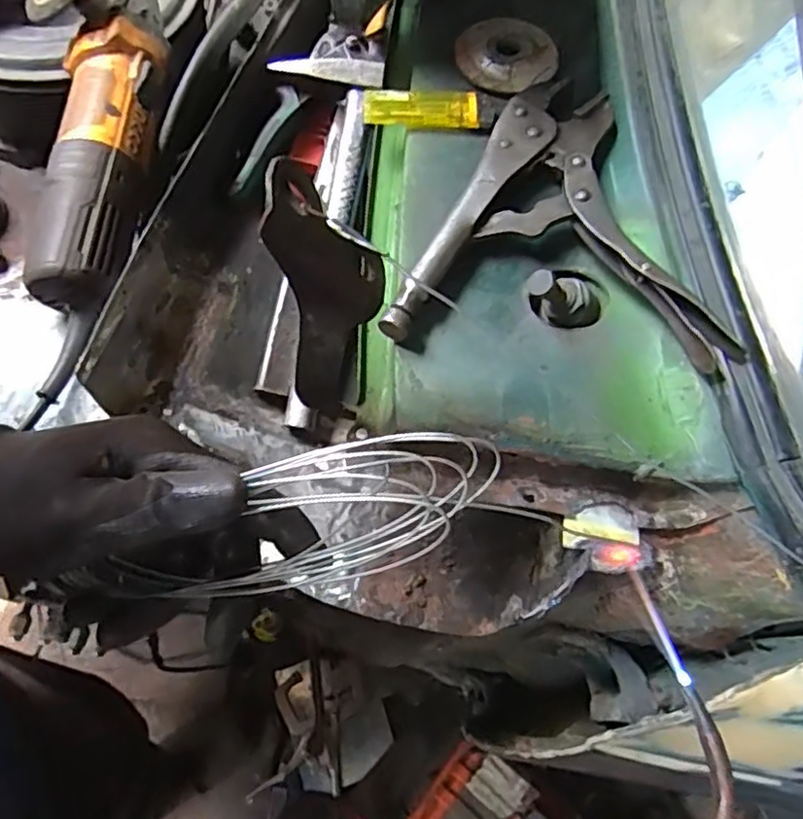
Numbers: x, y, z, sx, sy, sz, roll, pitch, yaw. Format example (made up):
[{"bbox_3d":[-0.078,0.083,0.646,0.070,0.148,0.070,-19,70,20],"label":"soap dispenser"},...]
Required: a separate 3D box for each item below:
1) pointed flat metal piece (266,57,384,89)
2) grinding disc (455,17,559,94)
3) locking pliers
[{"bbox_3d":[-0.055,-0.252,0.487,0.083,0.010,0.018,3,63,-1],"label":"pointed flat metal piece"},{"bbox_3d":[0.069,-0.232,0.426,0.064,0.010,0.061,1,63,-2],"label":"grinding disc"},{"bbox_3d":[0.085,-0.114,0.366,0.168,0.024,0.191,5,63,0],"label":"locking pliers"}]

